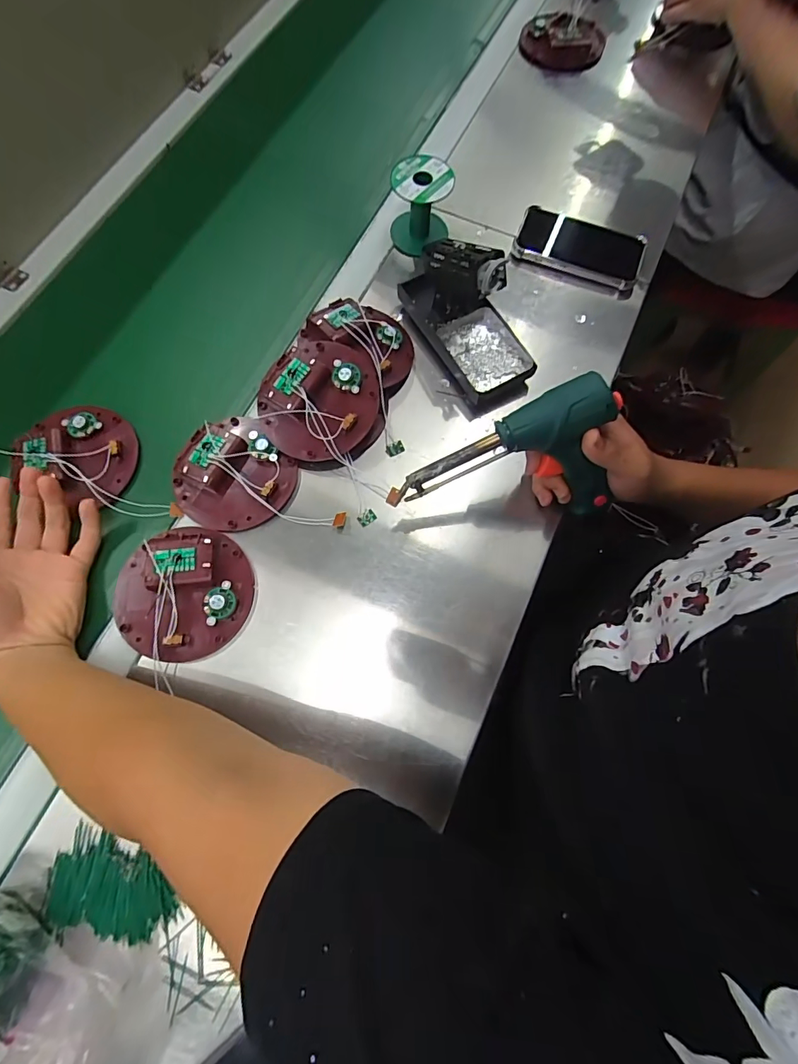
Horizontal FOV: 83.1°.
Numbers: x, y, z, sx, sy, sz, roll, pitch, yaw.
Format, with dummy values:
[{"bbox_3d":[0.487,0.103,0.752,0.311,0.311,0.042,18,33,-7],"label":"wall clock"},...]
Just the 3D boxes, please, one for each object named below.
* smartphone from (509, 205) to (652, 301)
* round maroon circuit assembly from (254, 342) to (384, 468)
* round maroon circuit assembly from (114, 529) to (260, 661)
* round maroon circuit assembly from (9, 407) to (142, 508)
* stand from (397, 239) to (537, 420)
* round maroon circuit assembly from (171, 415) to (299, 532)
[{"bbox_3d":[0.217,-0.343,0.540,0.147,0.020,0.089,20,73,5],"label":"smartphone"},{"bbox_3d":[-0.075,-0.131,0.452,0.114,0.039,0.123,0,72,-1],"label":"round maroon circuit assembly"},{"bbox_3d":[-0.197,0.053,0.406,0.119,0.022,0.117,0,72,-1],"label":"round maroon circuit assembly"},{"bbox_3d":[-0.322,-0.081,0.448,0.103,0.036,0.106,0,72,-1],"label":"round maroon circuit assembly"},{"bbox_3d":[0.069,-0.228,0.451,0.086,0.109,0.170,-33,76,-11],"label":"stand"},{"bbox_3d":[-0.166,-0.057,0.441,0.108,0.018,0.113,0,72,-1],"label":"round maroon circuit assembly"}]

